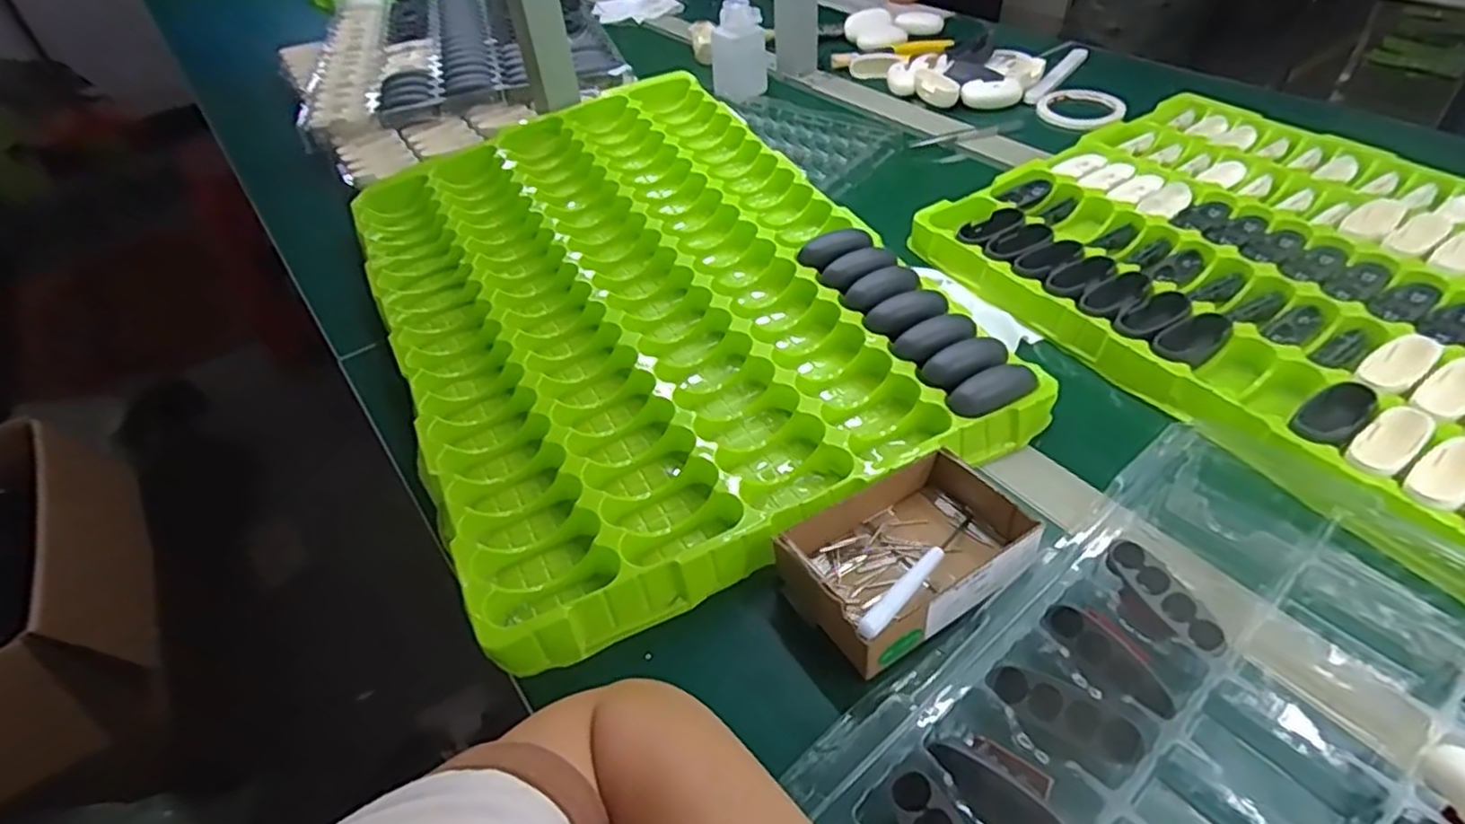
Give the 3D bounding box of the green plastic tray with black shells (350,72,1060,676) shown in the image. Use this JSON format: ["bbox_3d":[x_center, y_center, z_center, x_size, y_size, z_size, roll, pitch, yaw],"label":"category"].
[{"bbox_3d":[-0.084,-0.115,0.593,0.381,0.041,0.586,-23,47,-16],"label":"green plastic tray with black shells"}]

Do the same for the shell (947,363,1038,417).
[{"bbox_3d":[0.171,-0.013,0.469,0.065,0.020,0.026,-26,48,-19],"label":"shell"}]

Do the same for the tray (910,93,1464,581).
[{"bbox_3d":[0.467,-0.080,0.520,0.430,0.035,0.581,-26,48,-19],"label":"tray"}]

